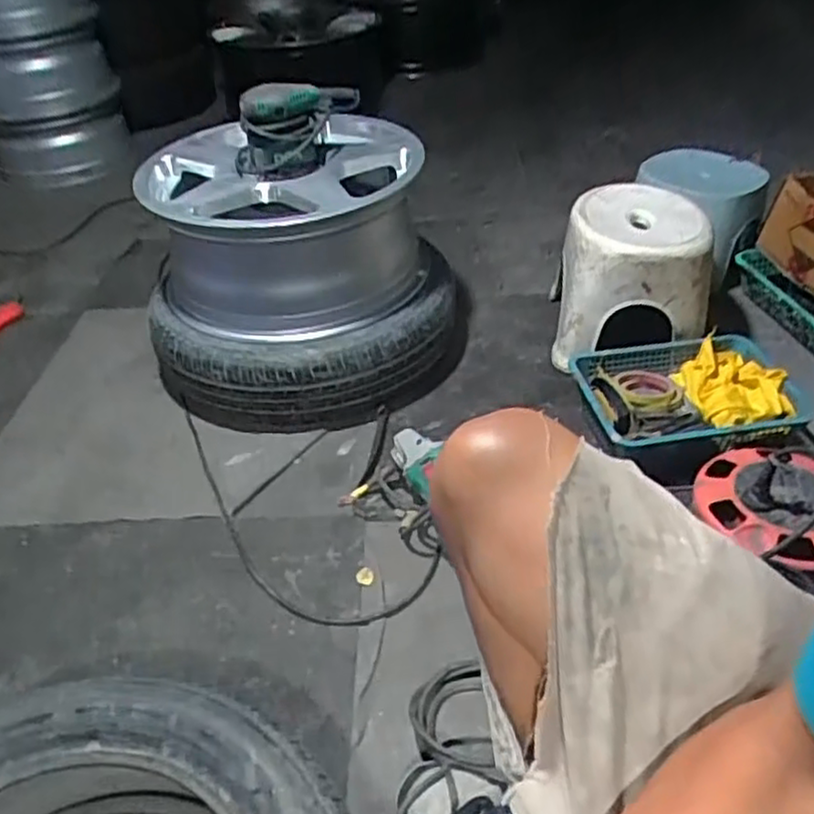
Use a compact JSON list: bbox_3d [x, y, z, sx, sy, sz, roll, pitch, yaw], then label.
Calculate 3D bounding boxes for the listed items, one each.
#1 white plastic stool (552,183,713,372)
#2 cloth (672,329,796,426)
[{"bbox_3d":[0.382,-0.214,1.242,0.225,0.224,0.275,7,39,13],"label":"white plastic stool"},{"bbox_3d":[0.491,-0.035,1.100,0.137,0.047,0.179,-6,38,-3],"label":"cloth"}]

